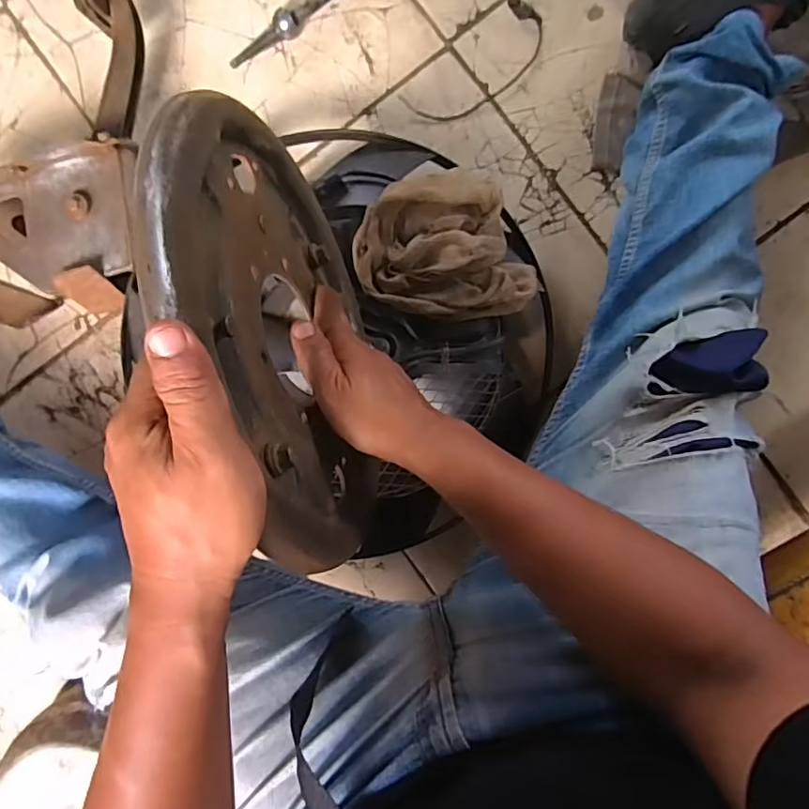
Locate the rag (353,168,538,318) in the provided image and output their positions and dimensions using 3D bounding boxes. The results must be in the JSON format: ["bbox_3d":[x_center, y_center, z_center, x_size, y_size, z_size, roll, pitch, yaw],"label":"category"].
[{"bbox_3d":[0.040,-0.161,0.576,0.173,0.053,0.141,-1,91,4],"label":"rag"}]

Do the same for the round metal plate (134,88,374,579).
[{"bbox_3d":[-0.074,-0.040,0.366,0.052,0.257,0.281,-8,92,4],"label":"round metal plate"}]

